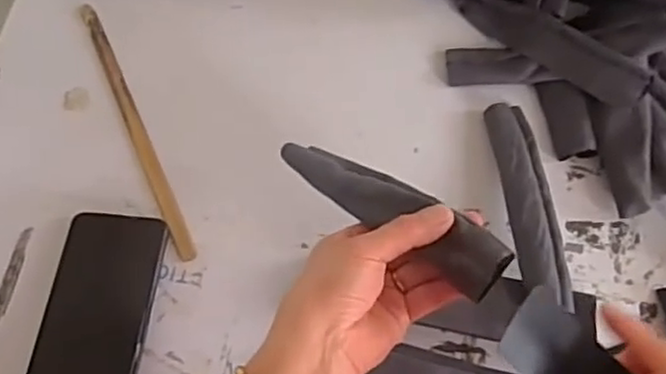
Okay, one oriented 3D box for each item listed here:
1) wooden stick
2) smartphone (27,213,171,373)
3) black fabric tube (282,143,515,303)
[{"bbox_3d":[-0.172,-0.054,0.603,0.014,0.007,0.265,-24,68,-10],"label":"wooden stick"},{"bbox_3d":[-0.179,0.098,0.529,0.078,0.011,0.163,6,67,3],"label":"smartphone"},{"bbox_3d":[0.033,0.010,0.451,0.034,0.025,0.185,-45,50,-17],"label":"black fabric tube"}]

